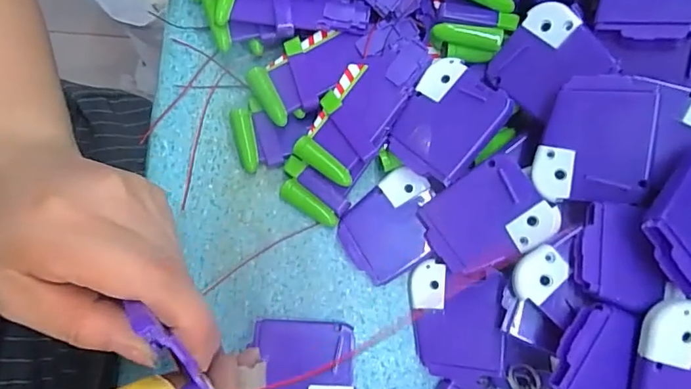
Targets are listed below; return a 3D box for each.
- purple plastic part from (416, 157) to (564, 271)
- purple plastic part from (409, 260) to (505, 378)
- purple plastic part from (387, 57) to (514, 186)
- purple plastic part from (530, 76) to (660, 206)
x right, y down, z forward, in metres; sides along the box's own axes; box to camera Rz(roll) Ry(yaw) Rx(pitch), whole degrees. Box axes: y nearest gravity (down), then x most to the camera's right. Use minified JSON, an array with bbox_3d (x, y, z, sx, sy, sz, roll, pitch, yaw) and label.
[{"bbox_3d":[0.074,0.013,0.260,0.061,0.004,0.050,-38,80,20],"label":"purple plastic part"},{"bbox_3d":[0.061,0.068,0.266,0.048,0.004,0.059,-4,84,18],"label":"purple plastic part"},{"bbox_3d":[0.056,-0.040,0.264,0.049,0.006,0.062,36,94,25],"label":"purple plastic part"},{"bbox_3d":[0.121,-0.026,0.238,0.050,0.004,0.059,5,95,28],"label":"purple plastic part"}]

